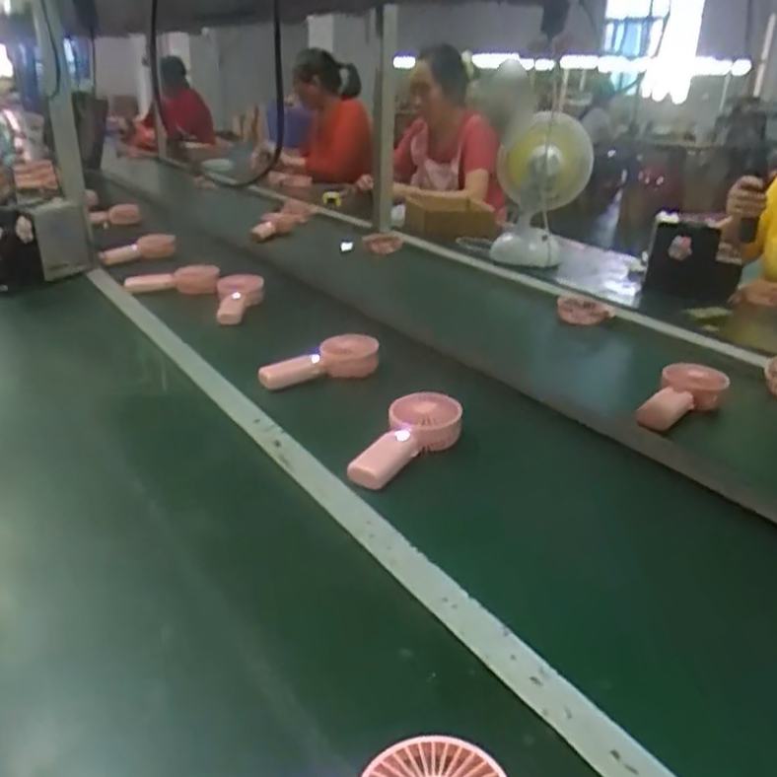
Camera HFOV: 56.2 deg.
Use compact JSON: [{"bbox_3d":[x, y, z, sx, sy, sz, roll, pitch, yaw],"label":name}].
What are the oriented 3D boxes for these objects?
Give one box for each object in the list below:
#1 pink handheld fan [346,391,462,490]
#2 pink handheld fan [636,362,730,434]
[{"bbox_3d":[0.017,0.063,0.851,0.069,0.067,0.166,19,30,36],"label":"pink handheld fan"},{"bbox_3d":[0.384,0.015,0.988,0.163,0.047,0.067,-28,35,-26],"label":"pink handheld fan"}]

